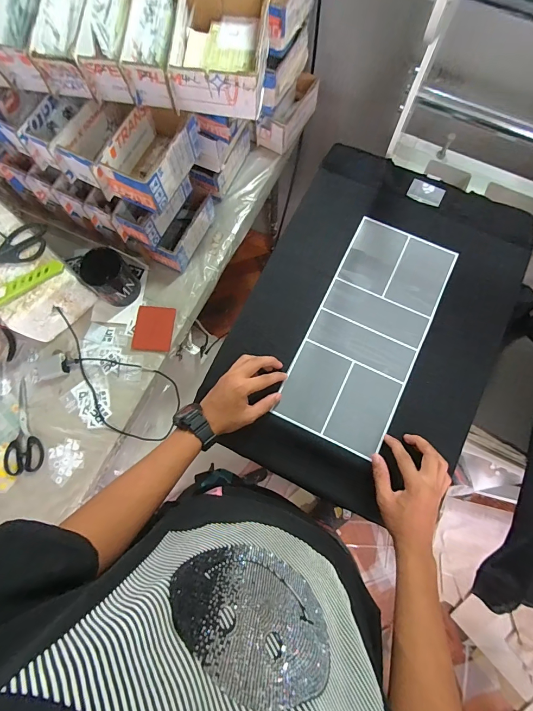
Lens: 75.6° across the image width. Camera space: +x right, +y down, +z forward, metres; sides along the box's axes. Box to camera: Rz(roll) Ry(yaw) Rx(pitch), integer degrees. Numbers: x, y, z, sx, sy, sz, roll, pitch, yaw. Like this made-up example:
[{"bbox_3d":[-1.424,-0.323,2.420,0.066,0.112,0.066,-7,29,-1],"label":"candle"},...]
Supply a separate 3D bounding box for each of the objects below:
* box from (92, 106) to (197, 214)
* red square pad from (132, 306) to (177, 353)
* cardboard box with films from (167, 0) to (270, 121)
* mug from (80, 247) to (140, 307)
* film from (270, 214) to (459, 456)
[{"bbox_3d":[-0.190,-0.329,0.574,0.096,0.071,0.165,24,77,6],"label":"box"},{"bbox_3d":[-0.230,-0.056,0.705,0.077,0.007,0.092,7,76,2],"label":"red square pad"},{"bbox_3d":[-0.067,-0.463,0.522,0.127,0.084,0.171,7,76,2],"label":"cardboard box with films"},{"bbox_3d":[-0.309,-0.153,0.687,0.094,0.081,0.077,43,80,10],"label":"mug"},{"bbox_3d":[0.168,-0.042,0.566,0.169,0.010,0.376,25,78,8],"label":"film"}]

